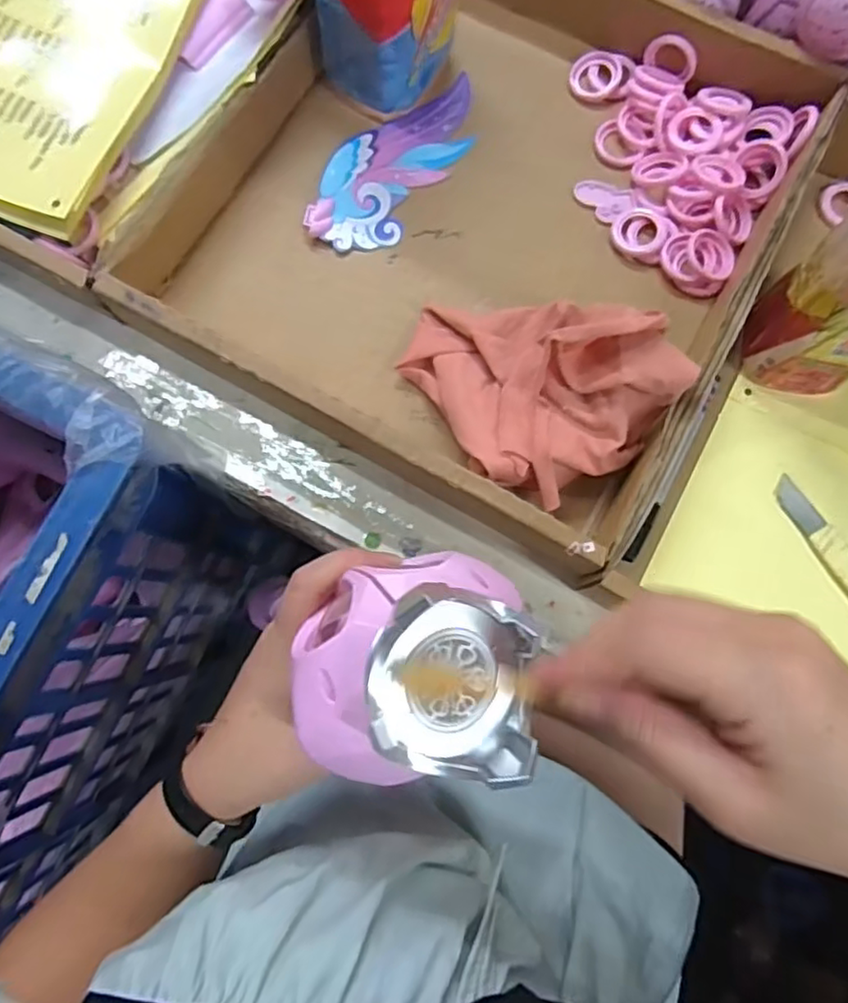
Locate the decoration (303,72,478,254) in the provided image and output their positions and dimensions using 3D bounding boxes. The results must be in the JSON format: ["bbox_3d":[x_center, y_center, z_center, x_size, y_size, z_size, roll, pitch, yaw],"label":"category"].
[{"bbox_3d":[-0.021,-0.246,0.470,0.073,0.006,0.166,34,77,2],"label":"decoration"}]

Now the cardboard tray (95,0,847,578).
[{"bbox_3d":[0.044,-0.199,0.428,0.353,0.061,0.375,29,80,6],"label":"cardboard tray"}]

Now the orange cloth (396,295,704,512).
[{"bbox_3d":[0.068,-0.079,0.401,0.127,0.072,0.150,-32,80,-6],"label":"orange cloth"}]

